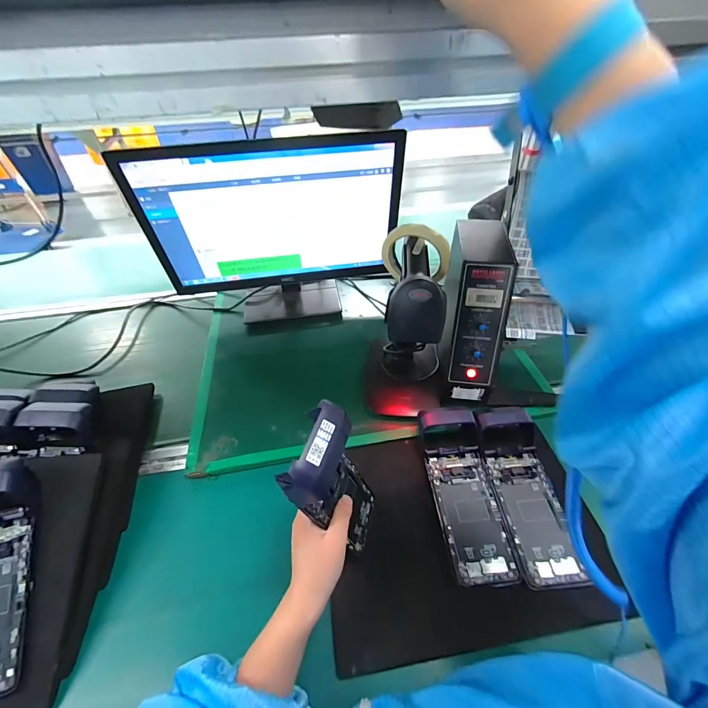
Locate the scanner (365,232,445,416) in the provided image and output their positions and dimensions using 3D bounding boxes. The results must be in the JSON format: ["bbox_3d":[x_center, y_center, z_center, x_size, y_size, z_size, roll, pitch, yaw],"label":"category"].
[{"bbox_3d":[0.084,-0.034,0.508,0.118,0.228,0.158,5,44,5],"label":"scanner"}]

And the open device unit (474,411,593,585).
[{"bbox_3d":[0.227,0.166,0.450,0.081,0.047,0.227,-3,44,-3],"label":"open device unit"}]

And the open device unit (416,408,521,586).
[{"bbox_3d":[0.145,0.169,0.450,0.081,0.047,0.222,-4,44,-4],"label":"open device unit"}]

